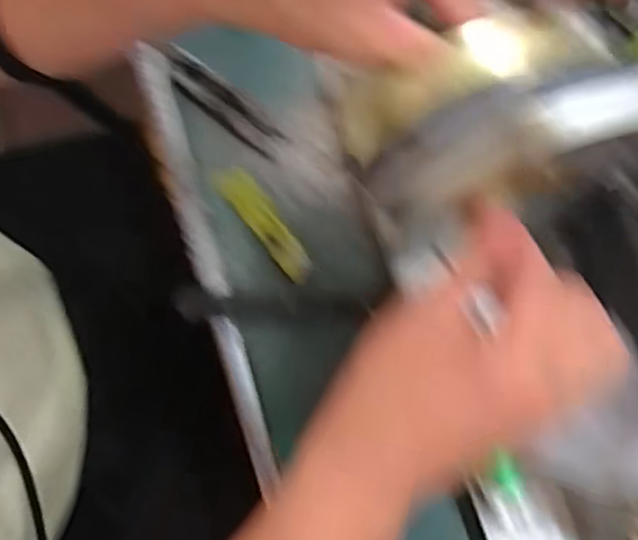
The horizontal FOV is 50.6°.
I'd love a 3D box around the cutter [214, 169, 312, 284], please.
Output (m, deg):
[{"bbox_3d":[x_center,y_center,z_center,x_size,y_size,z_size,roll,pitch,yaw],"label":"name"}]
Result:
[{"bbox_3d":[-0.035,-0.031,0.441,0.021,0.011,0.091,-37,82,-7],"label":"cutter"}]

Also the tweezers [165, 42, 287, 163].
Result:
[{"bbox_3d":[-0.065,-0.113,0.454,0.097,0.016,0.023,39,81,6],"label":"tweezers"}]

